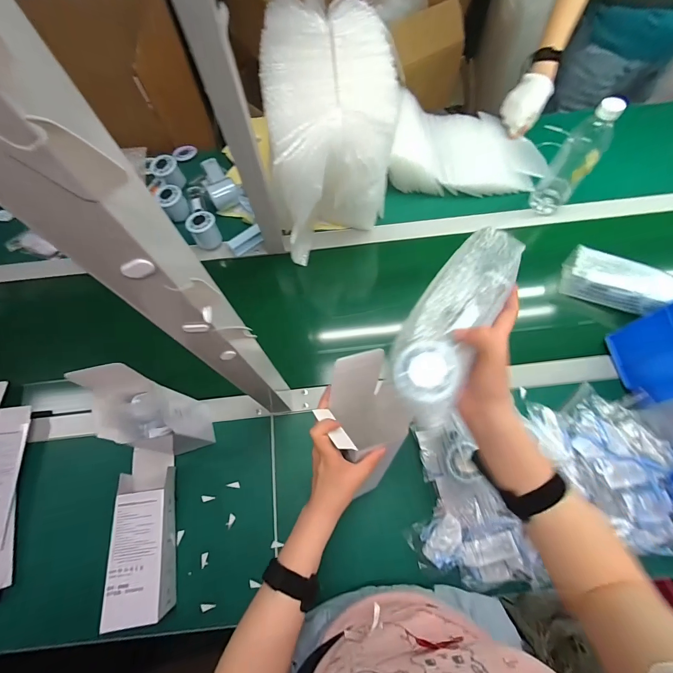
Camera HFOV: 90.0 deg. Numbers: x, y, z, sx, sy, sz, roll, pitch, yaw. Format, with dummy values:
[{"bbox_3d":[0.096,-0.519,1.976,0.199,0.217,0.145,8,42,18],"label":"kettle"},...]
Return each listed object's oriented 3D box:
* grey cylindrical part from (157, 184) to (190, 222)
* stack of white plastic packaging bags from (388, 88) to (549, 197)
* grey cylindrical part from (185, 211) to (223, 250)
[{"bbox_3d":[-0.358,-0.294,0.741,0.051,0.056,0.051,-1,69,2],"label":"grey cylindrical part"},{"bbox_3d":[0.288,-0.436,0.754,0.330,0.106,0.218,5,69,4],"label":"stack of white plastic packaging bags"},{"bbox_3d":[-0.279,-0.227,0.715,0.057,0.063,0.059,-1,69,2],"label":"grey cylindrical part"}]

